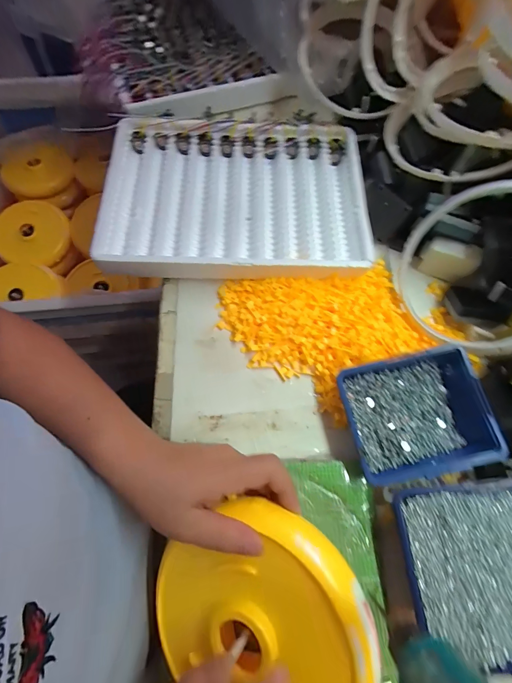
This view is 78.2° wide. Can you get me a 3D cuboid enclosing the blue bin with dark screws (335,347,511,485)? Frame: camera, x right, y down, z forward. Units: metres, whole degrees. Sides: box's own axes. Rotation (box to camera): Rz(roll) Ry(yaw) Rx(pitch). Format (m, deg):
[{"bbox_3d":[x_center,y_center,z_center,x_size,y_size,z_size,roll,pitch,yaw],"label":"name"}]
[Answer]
[{"bbox_3d":[0.172,0.077,0.339,0.143,0.042,0.119,-11,73,-4],"label":"blue bin with dark screws"}]

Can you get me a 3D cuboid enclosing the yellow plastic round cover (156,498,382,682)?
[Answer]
[{"bbox_3d":[0.005,0.214,0.242,0.157,0.040,0.157,-3,83,23],"label":"yellow plastic round cover"}]

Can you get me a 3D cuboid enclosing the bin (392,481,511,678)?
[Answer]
[{"bbox_3d":[0.223,0.207,0.294,0.166,0.047,0.141,-6,73,-2],"label":"bin"}]

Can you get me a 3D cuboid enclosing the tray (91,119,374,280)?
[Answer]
[{"bbox_3d":[-0.026,-0.210,0.428,0.349,0.035,0.261,0,72,-1],"label":"tray"}]

